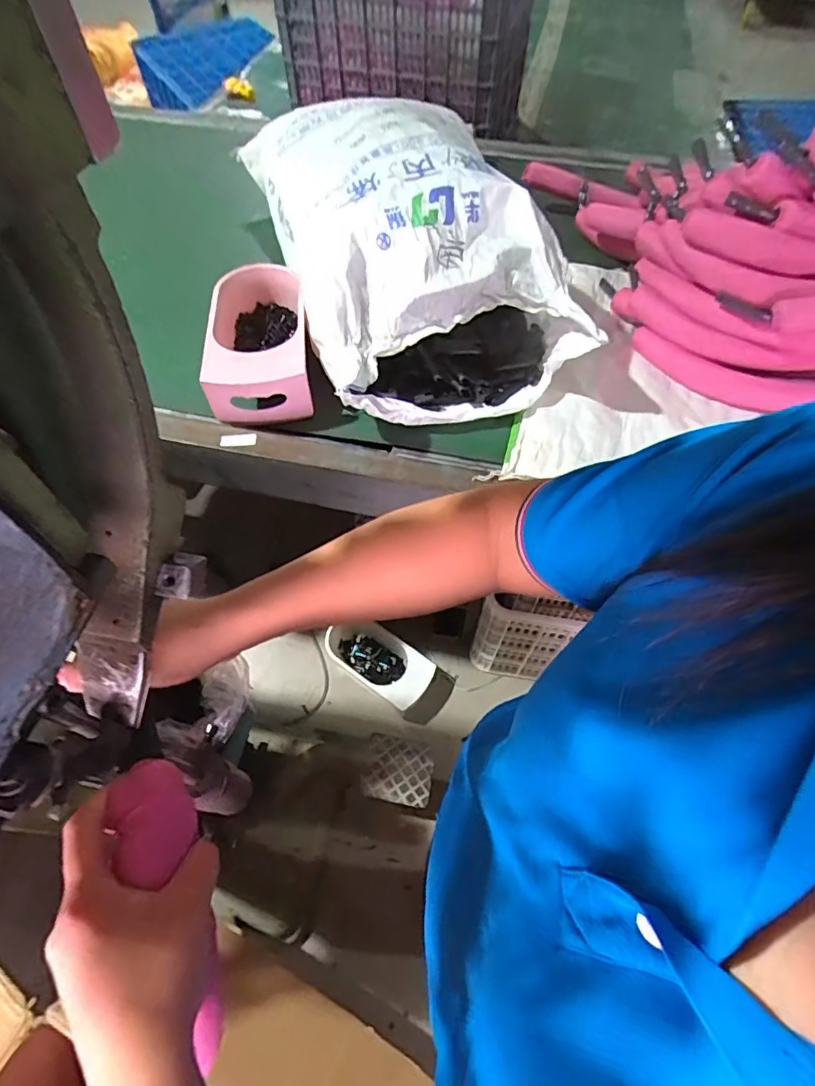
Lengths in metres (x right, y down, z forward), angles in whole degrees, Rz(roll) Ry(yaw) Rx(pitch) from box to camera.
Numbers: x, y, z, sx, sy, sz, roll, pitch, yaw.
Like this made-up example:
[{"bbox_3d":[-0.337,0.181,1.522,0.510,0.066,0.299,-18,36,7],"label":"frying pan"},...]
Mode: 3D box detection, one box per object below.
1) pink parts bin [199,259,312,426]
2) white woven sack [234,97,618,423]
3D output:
[{"bbox_3d":[-0.237,-0.342,0.858,0.153,0.085,0.310,-6,59,-3],"label":"pink parts bin"},{"bbox_3d":[-0.018,-0.557,0.924,0.410,0.246,0.765,-14,59,-8],"label":"white woven sack"}]

